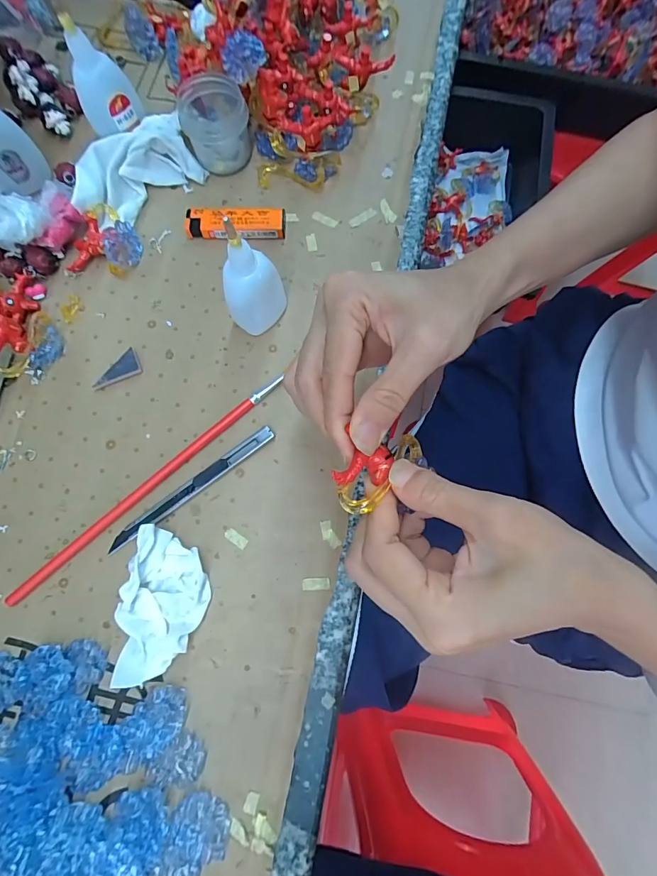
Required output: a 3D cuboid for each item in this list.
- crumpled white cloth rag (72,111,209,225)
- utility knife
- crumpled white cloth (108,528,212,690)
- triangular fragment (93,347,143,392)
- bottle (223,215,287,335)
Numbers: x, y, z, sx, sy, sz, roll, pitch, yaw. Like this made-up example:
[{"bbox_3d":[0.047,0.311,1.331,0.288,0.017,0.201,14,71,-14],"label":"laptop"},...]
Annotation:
[{"bbox_3d":[-0.156,-0.221,0.337,0.096,0.028,0.070,-9,77,-3],"label":"crumpled white cloth rag"},{"bbox_3d":[-0.098,0.035,0.296,0.136,0.008,0.011,-36,79,-9],"label":"utility knife"},{"bbox_3d":[-0.110,0.112,0.270,0.051,0.024,0.095,16,77,3],"label":"crumpled white cloth"},{"bbox_3d":[-0.164,-0.053,0.318,0.038,0.006,0.021,-22,78,-6],"label":"triangular fragment"},{"bbox_3d":[-0.052,-0.106,0.282,0.037,0.097,0.030,-3,76,-1],"label":"bottle"}]

